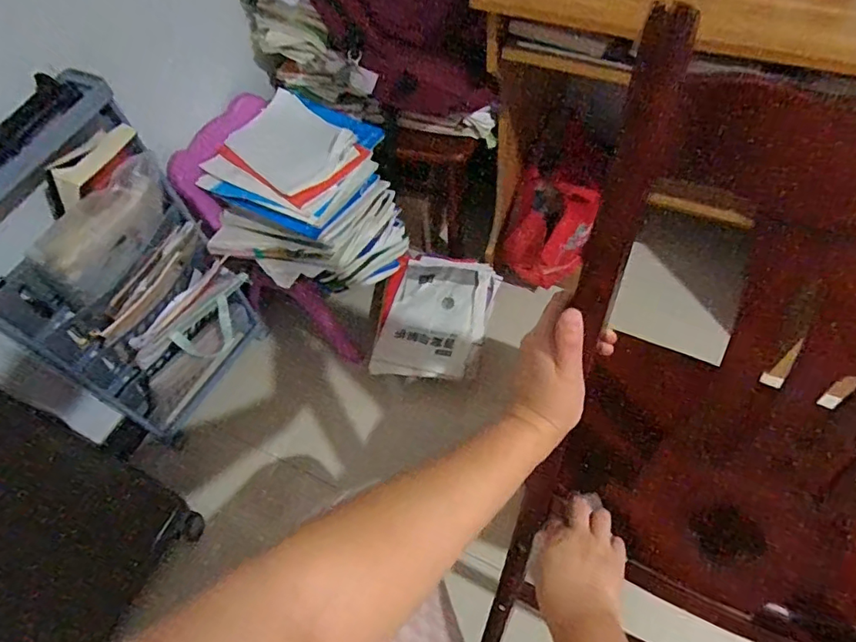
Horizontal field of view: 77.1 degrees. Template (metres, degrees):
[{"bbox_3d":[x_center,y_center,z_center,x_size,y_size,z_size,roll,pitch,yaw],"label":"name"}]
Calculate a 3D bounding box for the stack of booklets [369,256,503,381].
[{"bbox_3d":[0.016,-0.012,1.285,0.253,0.069,0.324,8,64,16],"label":"stack of booklets"}]

